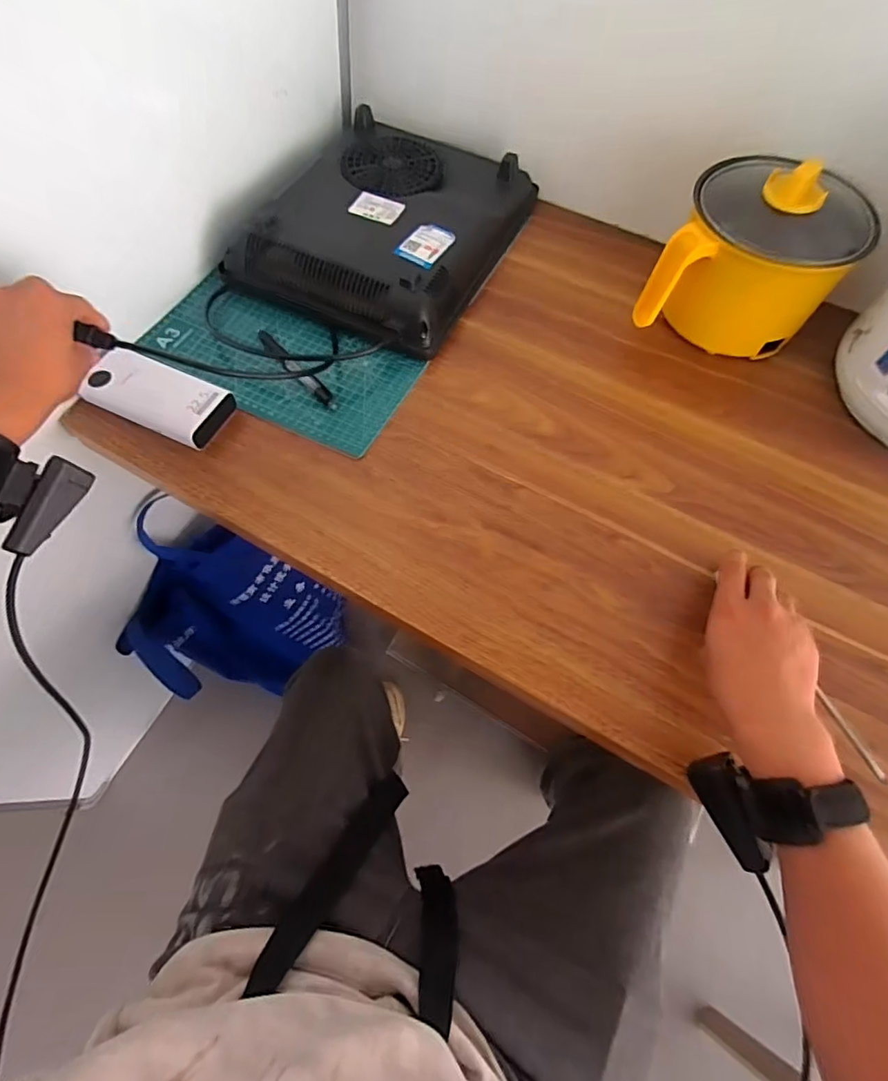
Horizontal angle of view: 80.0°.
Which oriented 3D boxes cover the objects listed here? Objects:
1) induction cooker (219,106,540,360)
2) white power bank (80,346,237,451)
[{"bbox_3d":[-0.061,-0.390,0.648,0.260,0.068,0.336,24,64,10],"label":"induction cooker"},{"bbox_3d":[-0.287,-0.144,0.530,0.134,0.030,0.064,21,63,5],"label":"white power bank"}]

